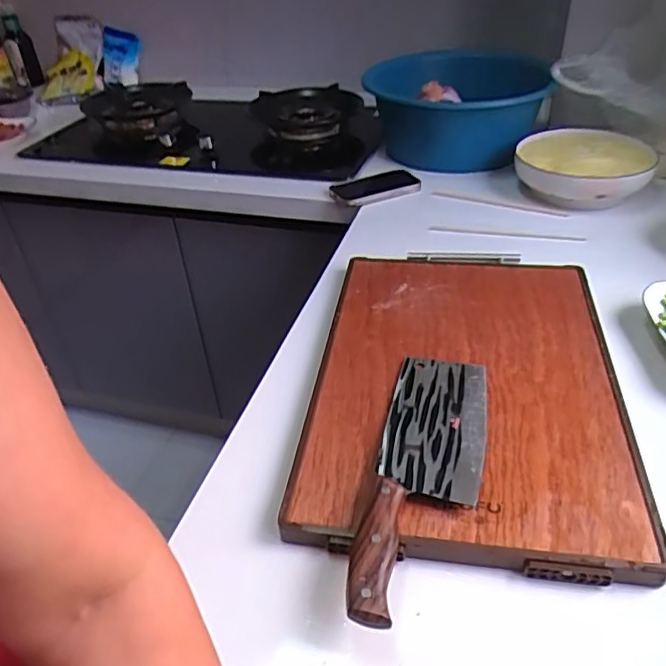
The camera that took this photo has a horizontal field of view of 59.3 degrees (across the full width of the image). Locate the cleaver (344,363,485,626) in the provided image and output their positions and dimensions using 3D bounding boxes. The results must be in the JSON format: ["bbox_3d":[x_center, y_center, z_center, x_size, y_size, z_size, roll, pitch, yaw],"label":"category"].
[{"bbox_3d":[0.080,0.111,0.494,0.088,0.024,0.285,7,39,13],"label":"cleaver"}]

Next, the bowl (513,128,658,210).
[{"bbox_3d":[0.385,-0.262,0.925,0.171,0.072,0.190,-3,38,1],"label":"bowl"}]

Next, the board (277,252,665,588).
[{"bbox_3d":[0.137,0.036,0.612,0.296,0.022,0.437,3,38,9],"label":"board"}]

